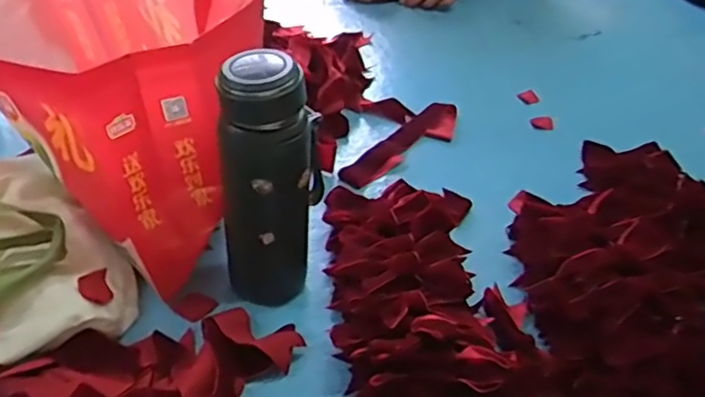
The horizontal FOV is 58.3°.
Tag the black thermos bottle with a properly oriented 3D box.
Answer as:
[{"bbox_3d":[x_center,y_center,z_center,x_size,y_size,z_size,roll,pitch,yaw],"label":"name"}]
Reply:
[{"bbox_3d":[-0.075,-0.008,0.600,0.091,0.255,0.083,2,39,-4],"label":"black thermos bottle"}]

